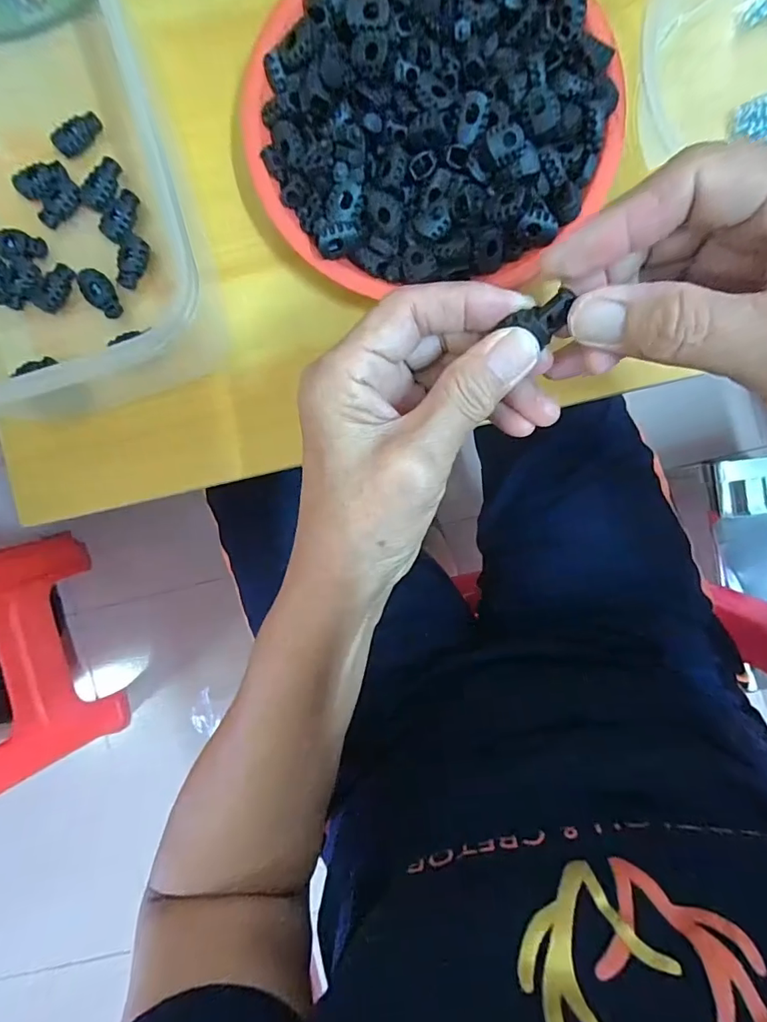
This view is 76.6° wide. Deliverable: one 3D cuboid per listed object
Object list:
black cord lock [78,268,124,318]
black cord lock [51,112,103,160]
[{"bbox_3d":[-0.164,-0.127,0.282,0.016,0.006,0.029,-42,89,2],"label":"black cord lock"},{"bbox_3d":[-0.174,-0.215,0.277,0.029,0.009,0.010,-38,89,2],"label":"black cord lock"}]

